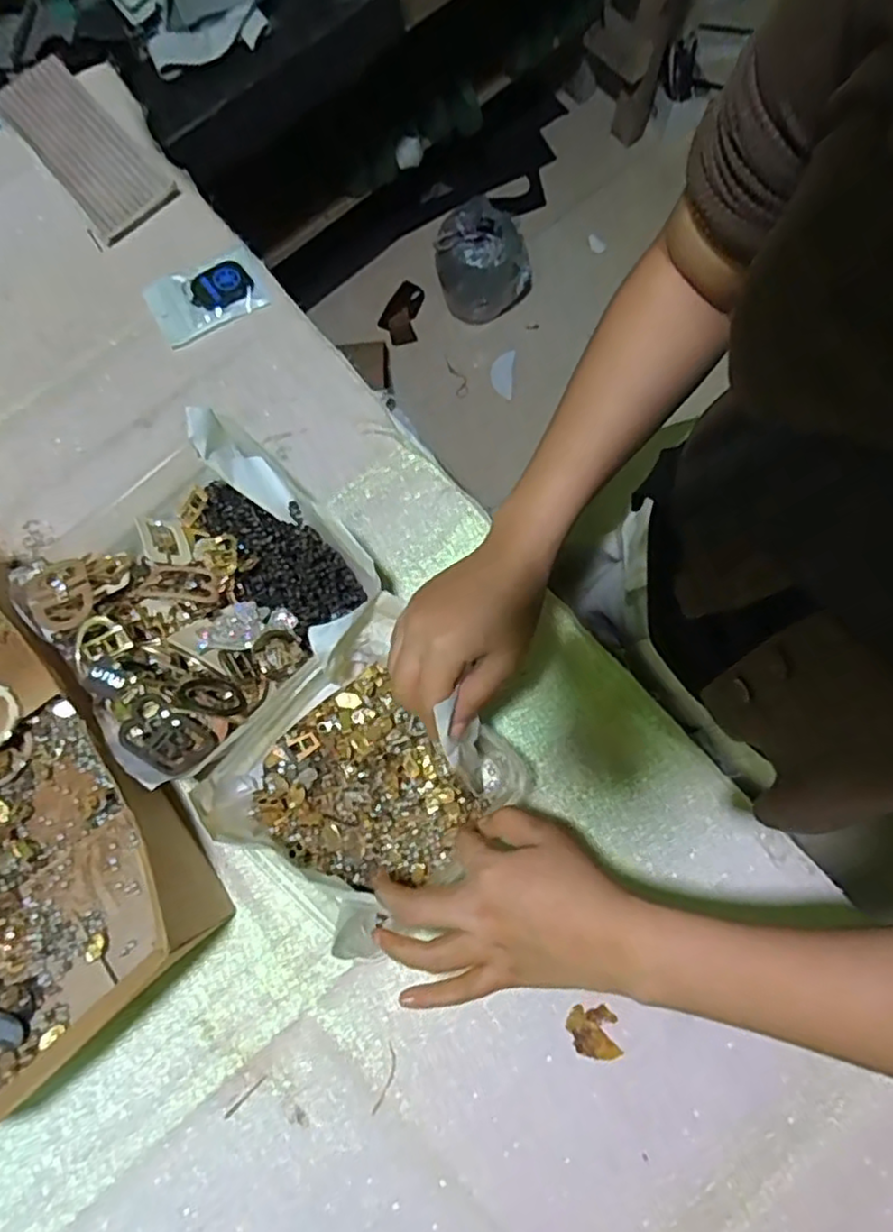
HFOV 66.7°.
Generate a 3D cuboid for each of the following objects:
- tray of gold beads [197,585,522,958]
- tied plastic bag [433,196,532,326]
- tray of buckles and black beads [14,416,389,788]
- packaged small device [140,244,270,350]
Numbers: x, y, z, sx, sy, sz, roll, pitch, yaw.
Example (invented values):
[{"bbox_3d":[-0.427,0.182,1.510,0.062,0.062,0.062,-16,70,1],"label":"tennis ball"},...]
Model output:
[{"bbox_3d":[-0.053,0.108,0.458,0.170,0.095,0.157,-42,80,-8],"label":"tray of gold beads"},{"bbox_3d":[0.060,-0.674,1.321,0.159,0.192,0.134,-28,77,-3],"label":"tied plastic bag"},{"bbox_3d":[-0.174,-0.016,0.496,0.206,0.091,0.204,-39,80,-7],"label":"tray of buckles and black beads"},{"bbox_3d":[-0.212,-0.284,0.596,0.098,0.015,0.066,-25,79,-5],"label":"packaged small device"}]

